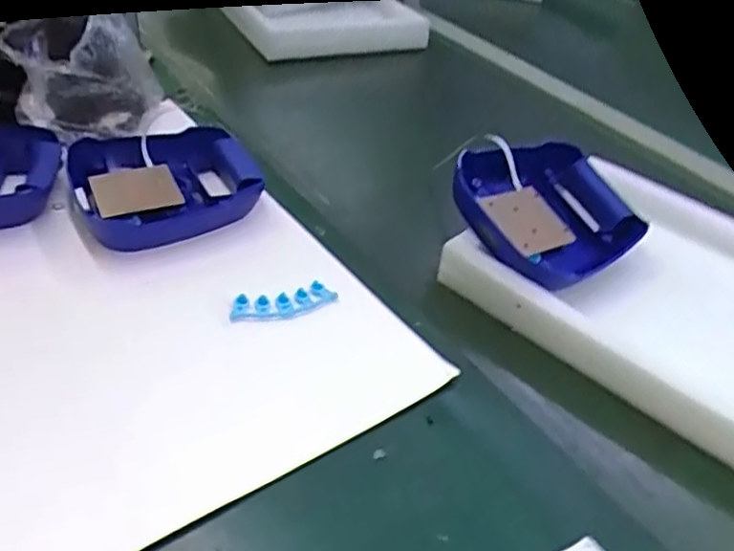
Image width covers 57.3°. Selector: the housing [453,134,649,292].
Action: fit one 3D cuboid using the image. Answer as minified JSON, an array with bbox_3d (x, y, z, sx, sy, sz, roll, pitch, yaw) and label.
[{"bbox_3d":[0.181,-0.061,0.685,0.175,0.039,0.171,-7,57,-23],"label":"housing"}]

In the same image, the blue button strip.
[{"bbox_3d":[-0.075,0.025,0.610,0.096,0.021,0.024,-10,42,-19],"label":"blue button strip"}]

